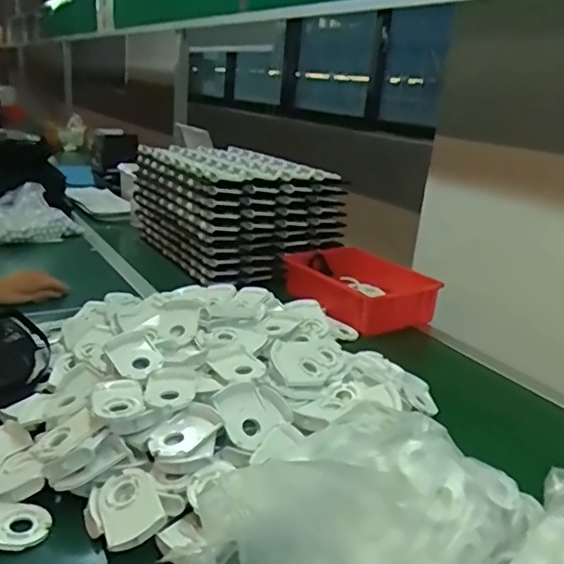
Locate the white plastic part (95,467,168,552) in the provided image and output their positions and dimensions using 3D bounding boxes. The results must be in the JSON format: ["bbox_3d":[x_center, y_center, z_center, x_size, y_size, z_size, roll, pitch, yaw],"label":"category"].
[{"bbox_3d":[-0.150,0.220,0.566,0.058,0.016,0.082,-29,37,-16],"label":"white plastic part"}]

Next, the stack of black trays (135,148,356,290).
[{"bbox_3d":[-0.134,-0.203,1.519,0.379,0.242,0.493,-7,22,-31],"label":"stack of black trays"}]

